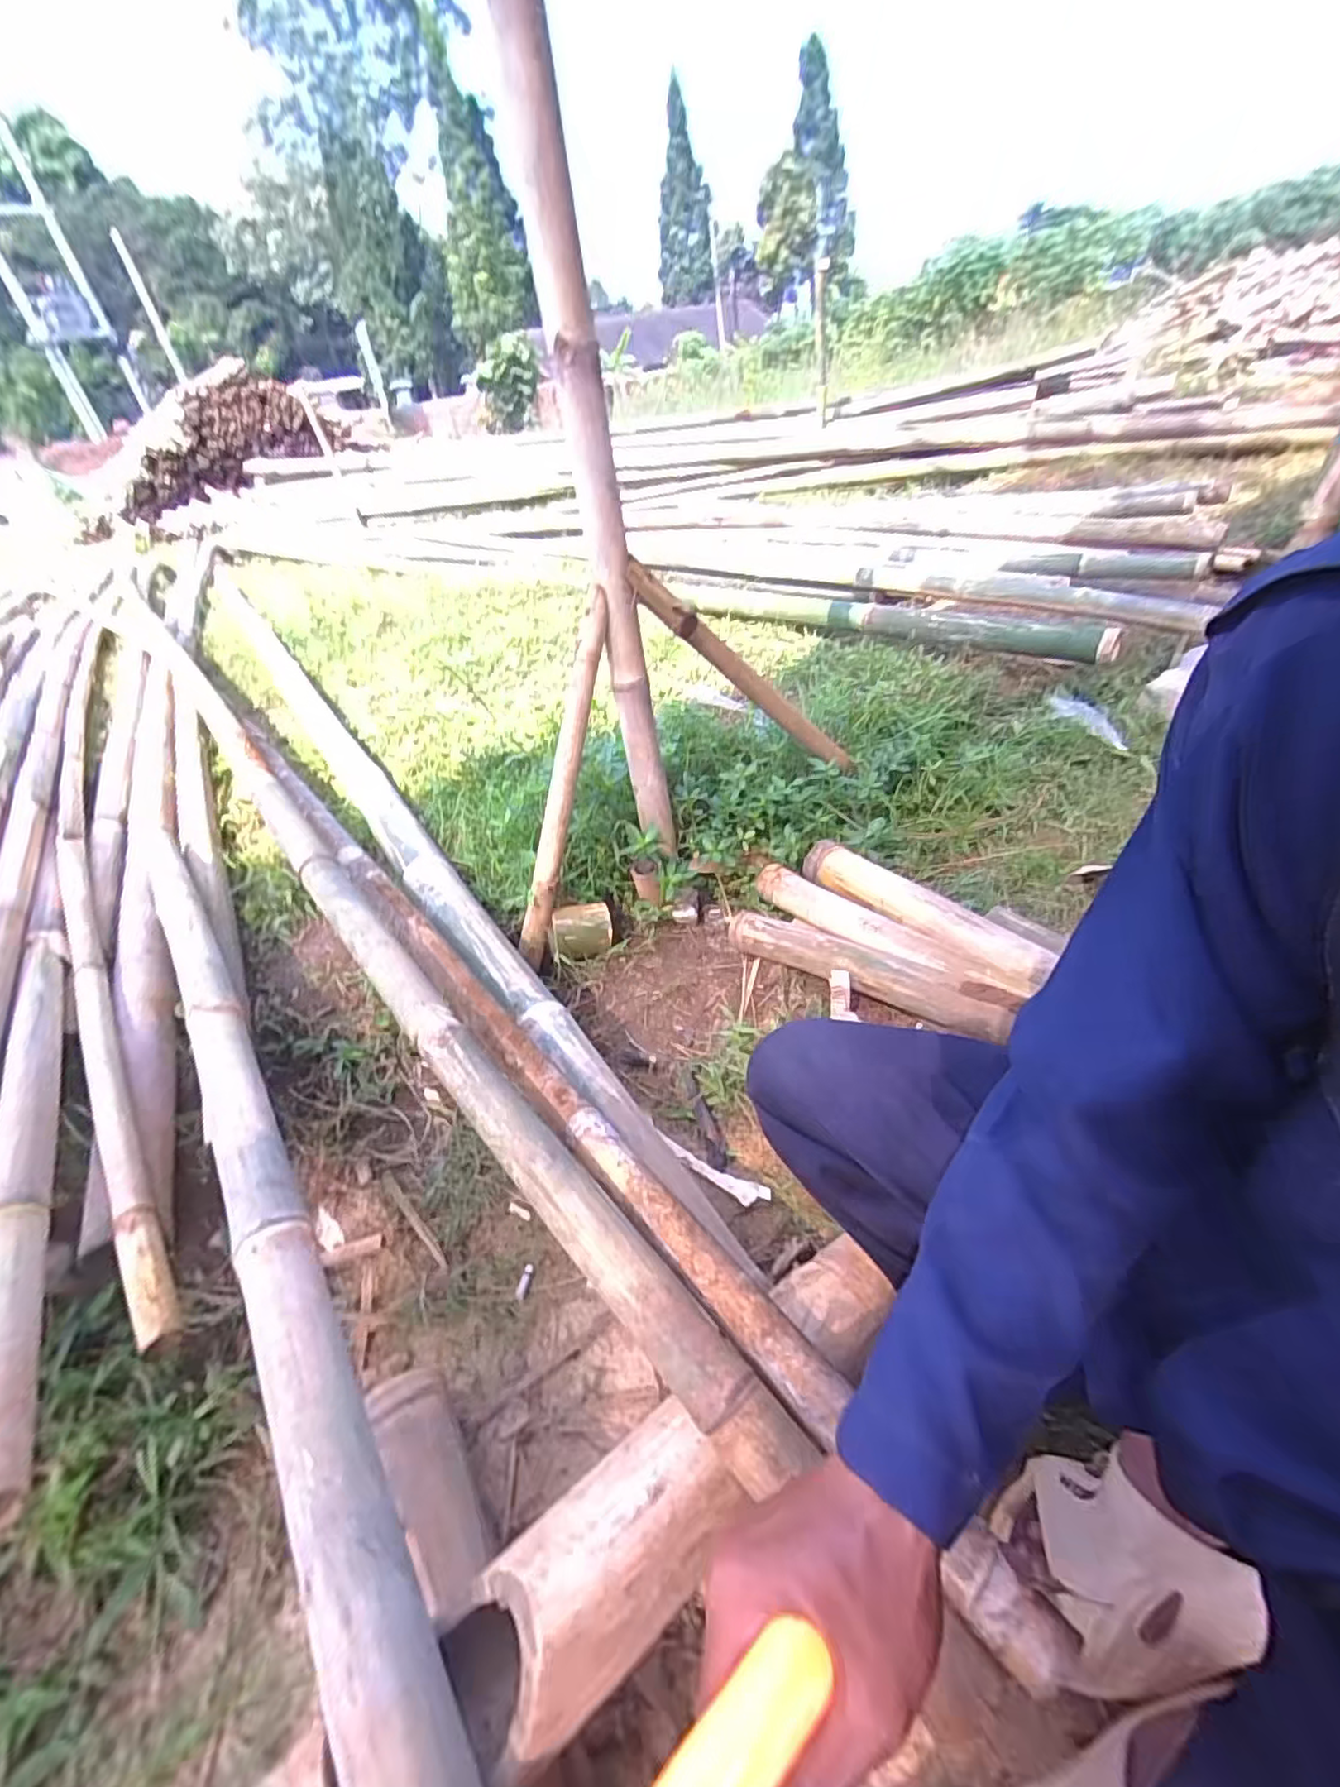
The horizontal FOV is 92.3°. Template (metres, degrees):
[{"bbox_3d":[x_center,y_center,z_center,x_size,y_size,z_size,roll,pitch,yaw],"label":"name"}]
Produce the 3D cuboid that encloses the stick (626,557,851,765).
[{"bbox_3d":[0.135,-0.345,1.052,0.046,0.556,0.049,-52,42,15],"label":"stick"}]

